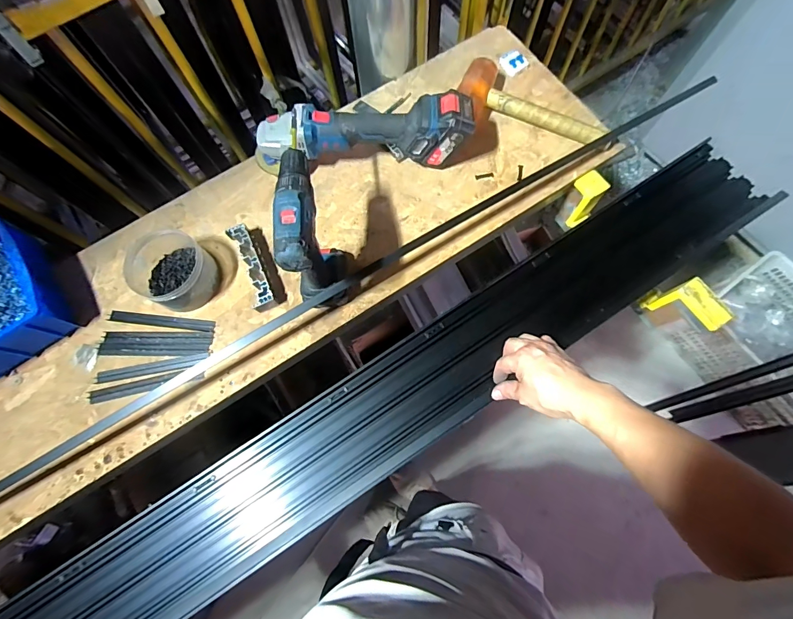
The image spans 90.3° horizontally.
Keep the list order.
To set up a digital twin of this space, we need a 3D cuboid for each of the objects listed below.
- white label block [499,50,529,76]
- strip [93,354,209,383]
[{"bbox_3d":[0.228,-0.482,0.769,0.052,0.010,0.044,-38,76,-10],"label":"white label block"},{"bbox_3d":[-0.384,0.093,0.622,0.171,0.012,0.020,-10,73,-2],"label":"strip"}]

